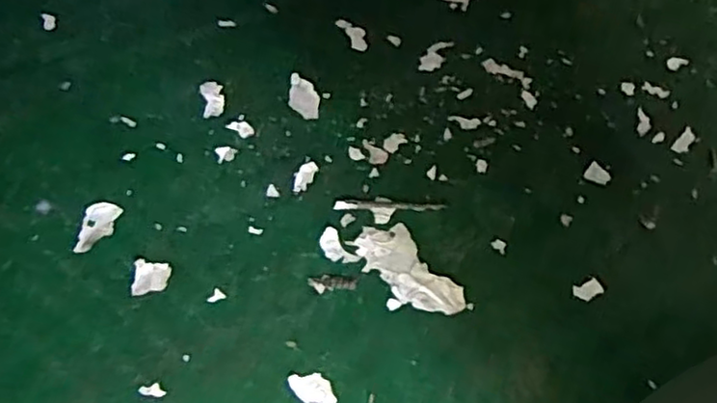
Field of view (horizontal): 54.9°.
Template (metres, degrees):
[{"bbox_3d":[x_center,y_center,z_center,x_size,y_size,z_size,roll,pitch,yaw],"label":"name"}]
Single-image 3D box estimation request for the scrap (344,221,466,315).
[{"bbox_3d":[0.042,0.058,0.585,0.050,0.004,0.104,-33,65,-21],"label":"scrap"}]

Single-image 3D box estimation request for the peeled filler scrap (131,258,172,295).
[{"bbox_3d":[-0.171,0.062,0.571,0.029,0.004,0.032,-1,58,-3],"label":"peeled filler scrap"}]

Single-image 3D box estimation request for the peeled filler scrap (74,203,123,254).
[{"bbox_3d":[-0.225,0.021,0.590,0.029,0.004,0.049,12,58,5],"label":"peeled filler scrap"}]

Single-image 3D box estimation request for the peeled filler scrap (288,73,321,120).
[{"bbox_3d":[-0.053,-0.104,0.681,0.031,0.004,0.054,4,58,0],"label":"peeled filler scrap"}]

